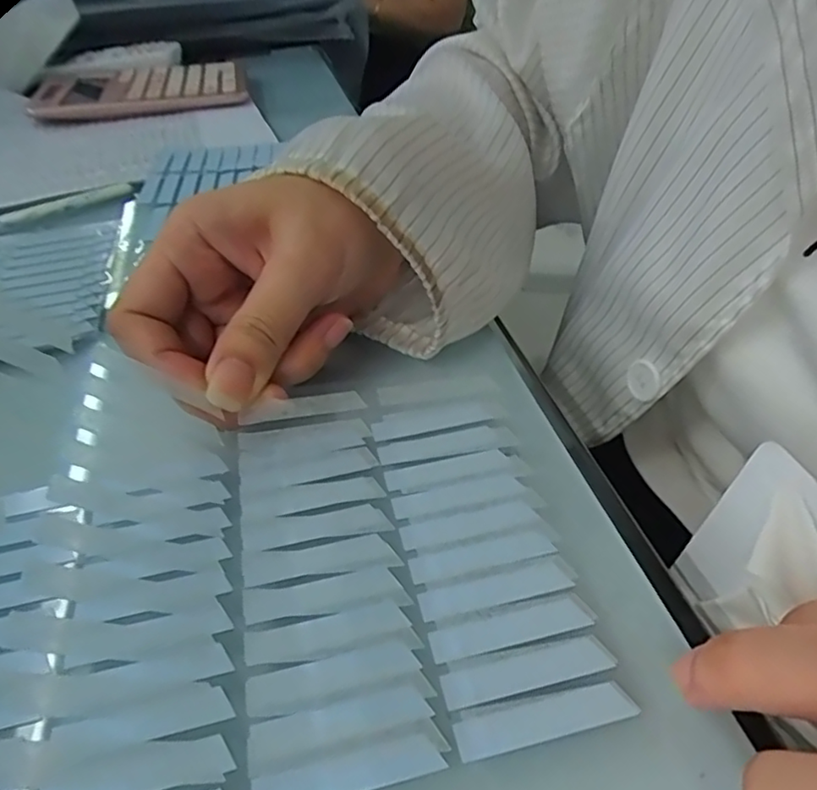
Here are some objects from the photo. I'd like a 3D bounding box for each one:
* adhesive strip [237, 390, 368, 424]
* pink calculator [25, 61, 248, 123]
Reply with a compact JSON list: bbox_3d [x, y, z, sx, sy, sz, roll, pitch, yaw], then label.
[{"bbox_3d":[-0.036,0.003,0.204,0.040,0.004,0.009,-7,41,-10],"label":"adhesive strip"},{"bbox_3d":[-0.251,-0.290,0.571,0.207,0.027,0.124,-7,41,-4],"label":"pink calculator"}]

